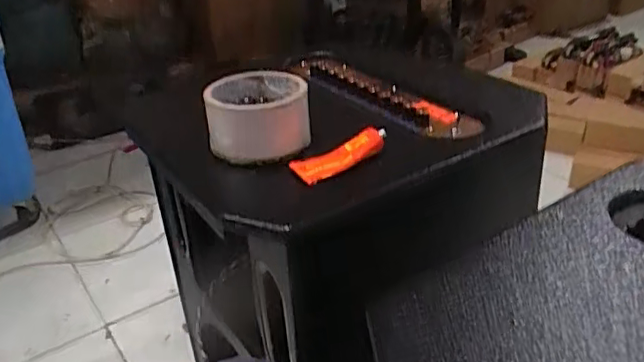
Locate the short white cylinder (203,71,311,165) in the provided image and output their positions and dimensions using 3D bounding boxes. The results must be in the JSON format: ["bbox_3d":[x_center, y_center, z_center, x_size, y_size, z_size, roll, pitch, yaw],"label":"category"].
[{"bbox_3d":[-0.056,-0.056,0.540,0.088,0.062,0.075,1,30,7],"label":"short white cylinder"}]

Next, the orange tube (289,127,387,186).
[{"bbox_3d":[0.016,-0.022,0.507,0.088,0.023,0.026,-18,33,-24],"label":"orange tube"}]

